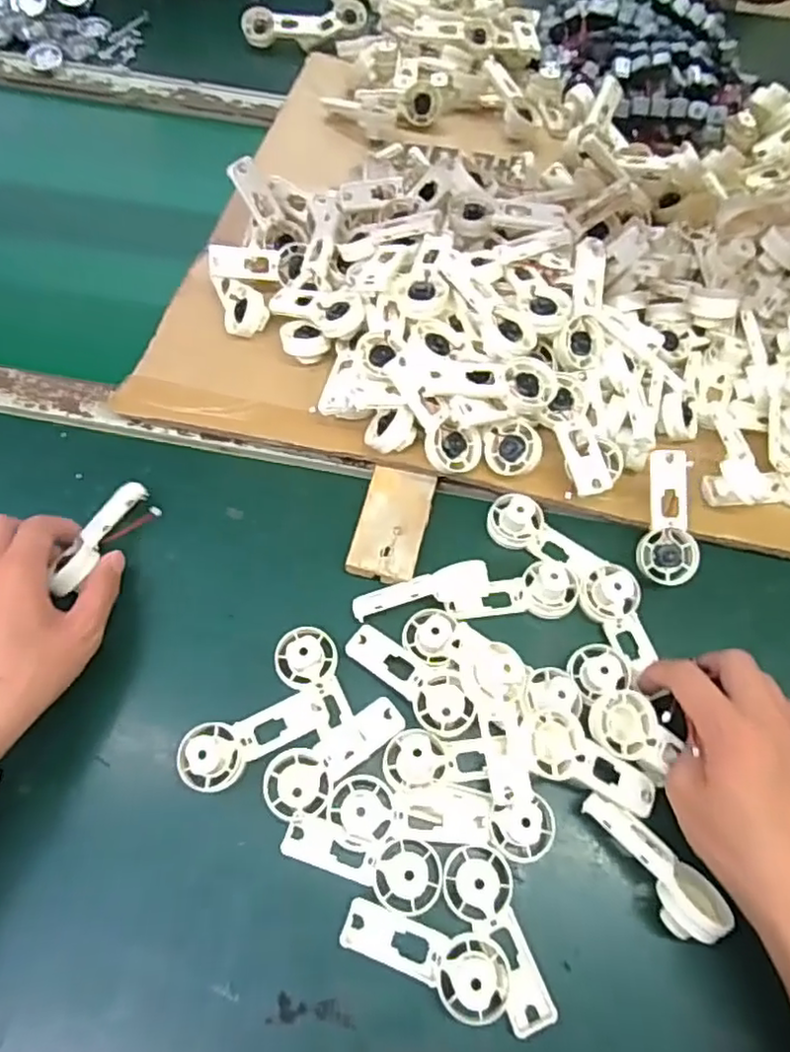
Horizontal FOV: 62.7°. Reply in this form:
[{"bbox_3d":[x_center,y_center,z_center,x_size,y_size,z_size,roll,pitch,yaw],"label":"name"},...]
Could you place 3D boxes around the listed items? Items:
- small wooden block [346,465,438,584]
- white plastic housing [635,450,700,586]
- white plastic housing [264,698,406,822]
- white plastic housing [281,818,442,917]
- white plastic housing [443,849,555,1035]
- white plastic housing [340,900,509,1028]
[{"bbox_3d":[-0.001,-0.001,0.472,0.048,0.013,0.087,13,61,4],"label":"small wooden block"},{"bbox_3d":[0.193,-0.006,0.457,0.037,0.014,0.093,0,91,-3],"label":"white plastic housing"},{"bbox_3d":[-0.034,0.143,0.396,0.090,0.019,0.038,-27,66,-16],"label":"white plastic housing"},{"bbox_3d":[-0.020,0.195,0.373,0.091,0.015,0.037,11,61,3],"label":"white plastic housing"},{"bbox_3d":[0.057,0.229,0.361,0.035,0.016,0.092,-17,63,-12],"label":"white plastic housing"},{"bbox_3d":[0.018,0.233,0.353,0.095,0.019,0.038,22,62,9],"label":"white plastic housing"}]

